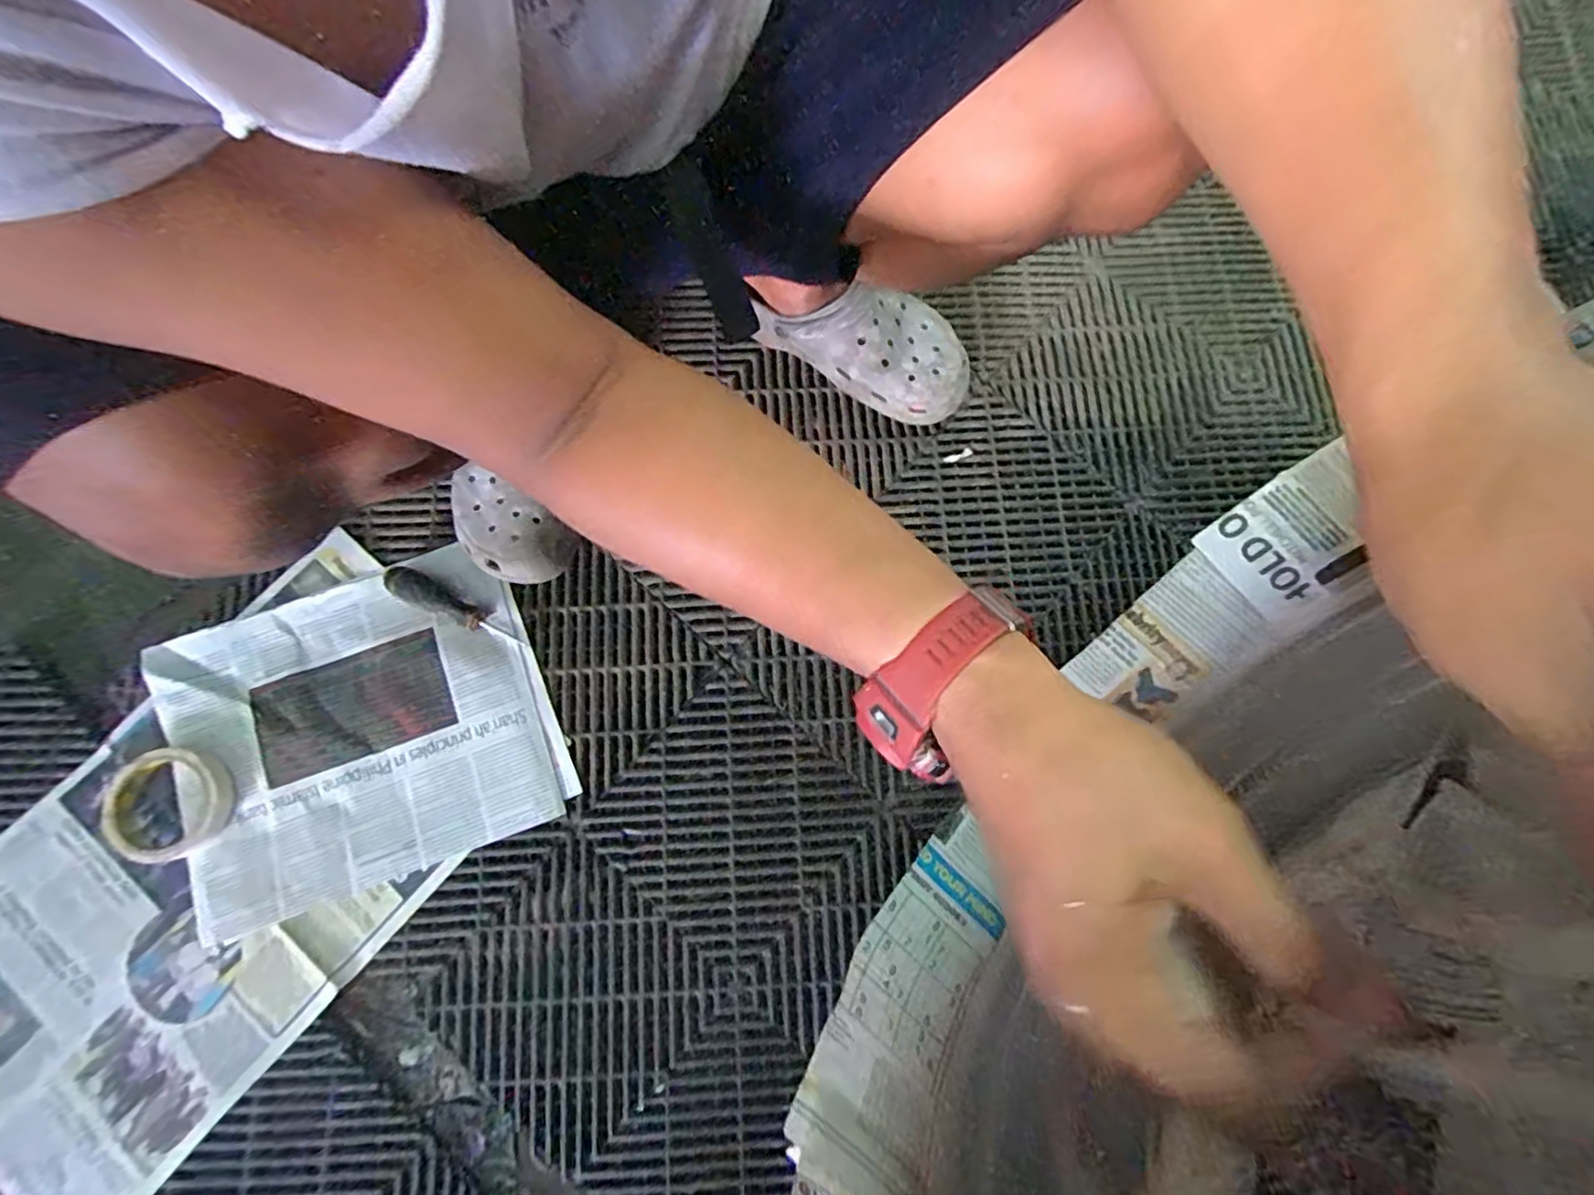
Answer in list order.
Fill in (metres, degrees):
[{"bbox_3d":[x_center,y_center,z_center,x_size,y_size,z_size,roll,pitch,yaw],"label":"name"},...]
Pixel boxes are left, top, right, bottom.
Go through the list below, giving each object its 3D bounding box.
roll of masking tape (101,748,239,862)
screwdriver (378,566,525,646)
[{"bbox_3d":[-0.573,0.188,0.610,0.110,0.027,0.097,-6,75,-1],"label":"roll of masking tape"},{"bbox_3d":[-0.331,0.011,0.647,0.144,0.026,0.029,27,78,5],"label":"screwdriver"}]

